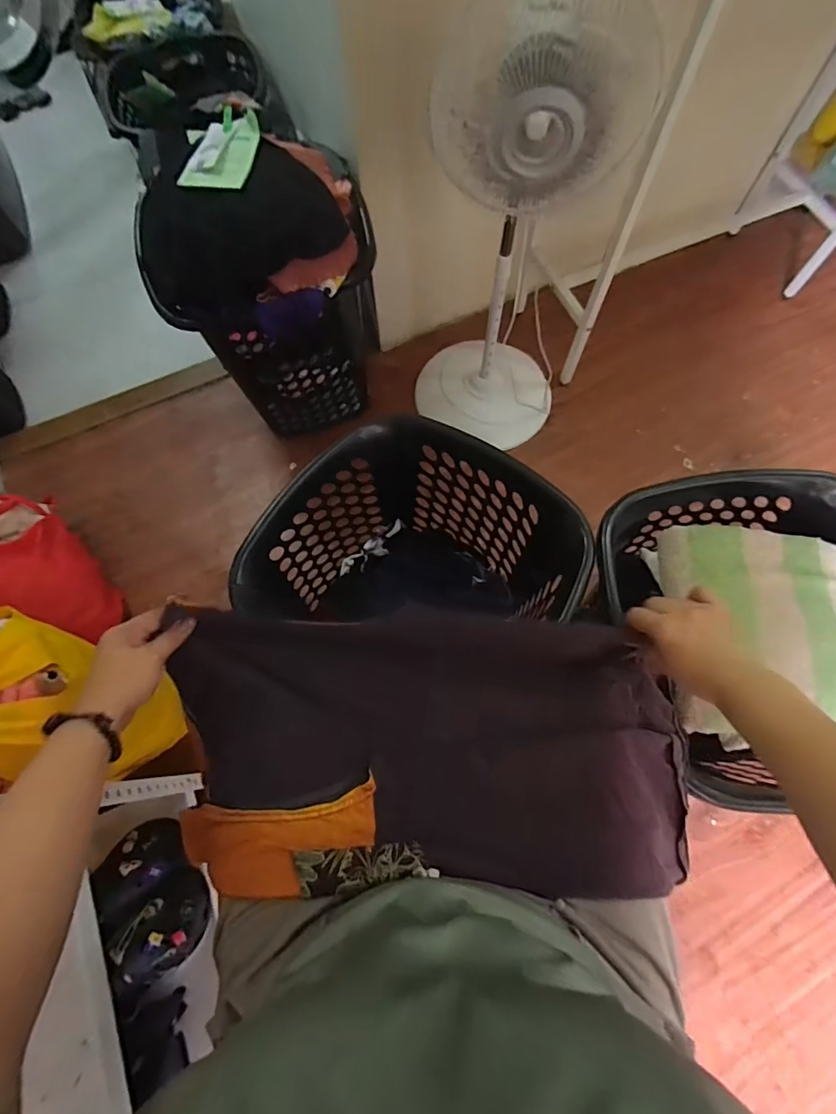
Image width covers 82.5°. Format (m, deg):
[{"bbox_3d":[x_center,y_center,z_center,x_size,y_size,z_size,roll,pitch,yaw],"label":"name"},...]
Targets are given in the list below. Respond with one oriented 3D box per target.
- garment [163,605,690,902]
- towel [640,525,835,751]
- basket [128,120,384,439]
[{"bbox_3d":[0.016,0.190,0.477,0.510,0.104,0.244,-1,70,2],"label":"garment"},{"bbox_3d":[0.456,0.085,0.588,0.325,0.085,0.260,-4,70,0],"label":"towel"},{"bbox_3d":[-0.267,-0.480,0.951,0.379,0.518,0.269,-12,70,-2],"label":"basket"}]

